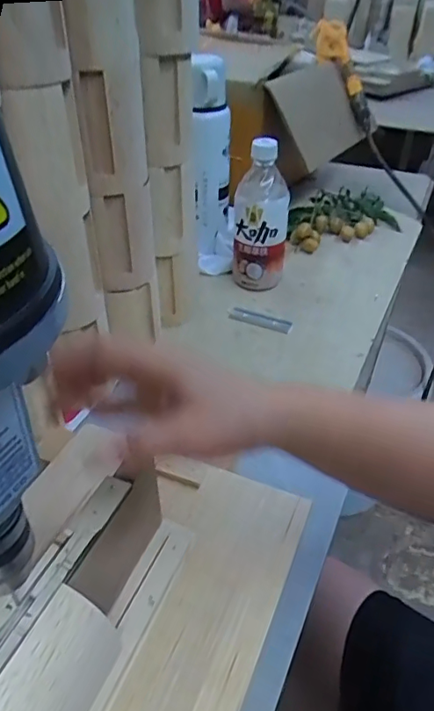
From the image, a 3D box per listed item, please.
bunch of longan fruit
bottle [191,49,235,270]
[{"bbox_3d":[0.197,-0.221,0.831,0.212,0.041,0.114,-18,43,-24],"label":"bunch of longan fruit"},{"bbox_3d":[-0.005,-0.237,0.678,0.055,0.251,0.066,2,38,-1],"label":"bottle"}]

